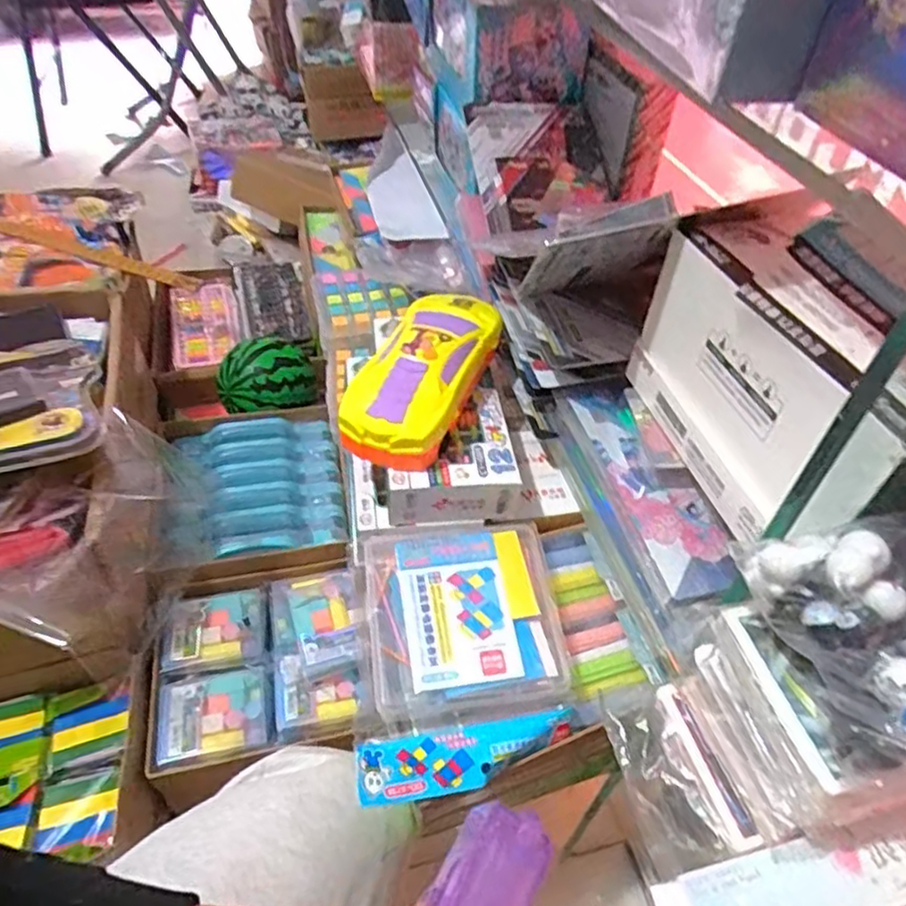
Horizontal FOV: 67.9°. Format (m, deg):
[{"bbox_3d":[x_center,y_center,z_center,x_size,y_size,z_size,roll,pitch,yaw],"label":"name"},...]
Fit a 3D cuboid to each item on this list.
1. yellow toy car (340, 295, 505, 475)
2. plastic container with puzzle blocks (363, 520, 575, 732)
[{"bbox_3d":[-0.021,-0.079,0.587,0.095,0.046,0.214,14,47,9],"label":"yellow toy car"},{"bbox_3d":[0.007,0.126,0.519,0.152,0.039,0.151,-5,47,-9],"label":"plastic container with puzzle blocks"}]

